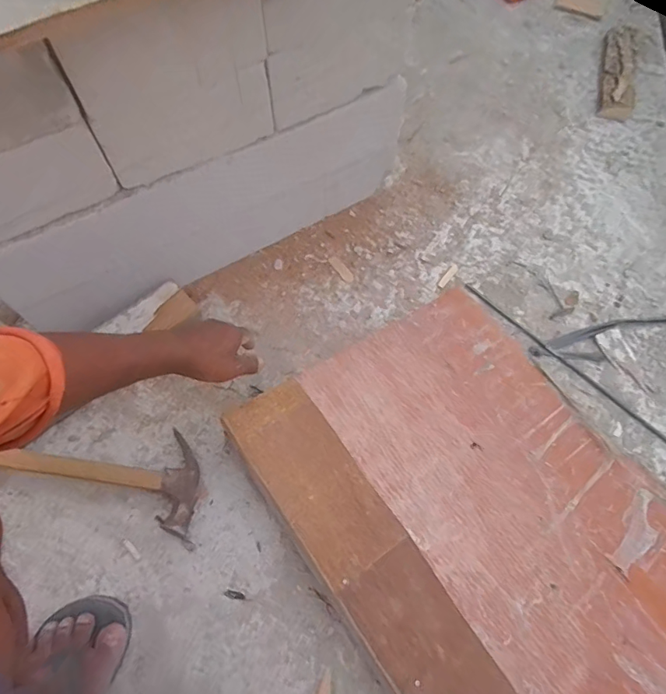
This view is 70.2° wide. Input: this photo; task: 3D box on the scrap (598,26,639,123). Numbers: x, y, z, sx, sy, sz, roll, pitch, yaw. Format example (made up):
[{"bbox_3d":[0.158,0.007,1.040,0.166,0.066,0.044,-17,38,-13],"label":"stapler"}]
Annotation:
[{"bbox_3d":[0.557,-0.542,0.925,0.063,0.032,0.259,14,66,6],"label":"scrap"}]

